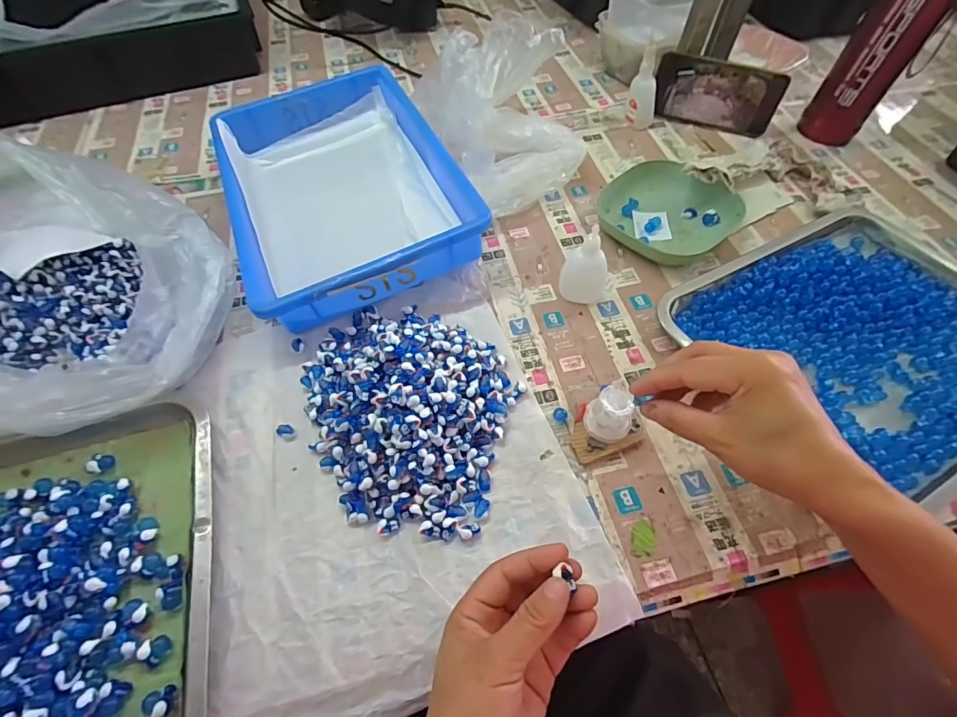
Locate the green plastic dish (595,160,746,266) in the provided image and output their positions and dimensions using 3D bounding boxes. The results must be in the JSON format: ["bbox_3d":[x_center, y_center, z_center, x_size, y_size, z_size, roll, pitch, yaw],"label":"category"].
[{"bbox_3d":[0.216,-0.175,0.529,0.138,0.038,0.144,-34,65,-20],"label":"green plastic dish"}]

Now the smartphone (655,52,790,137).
[{"bbox_3d":[0.326,-0.363,0.618,0.164,0.077,0.006,18,41,7],"label":"smartphone"}]

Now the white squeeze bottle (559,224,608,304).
[{"bbox_3d":[0.112,-0.096,0.449,0.046,0.091,0.032,22,60,12],"label":"white squeeze bottle"}]

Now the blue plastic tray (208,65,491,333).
[{"bbox_3d":[-0.169,-0.211,0.534,0.240,0.076,0.370,-20,61,-13],"label":"blue plastic tray"}]

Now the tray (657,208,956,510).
[{"bbox_3d":[0.364,-0.021,0.428,0.297,0.030,0.263,-24,61,-15],"label":"tray"}]

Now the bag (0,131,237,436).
[{"bbox_3d":[-0.407,-0.063,0.395,0.319,0.150,0.252,5,58,2],"label":"bag"}]

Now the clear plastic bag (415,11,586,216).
[{"bbox_3d":[0.027,-0.305,0.554,0.178,0.134,0.226,-24,62,-16],"label":"clear plastic bag"}]

